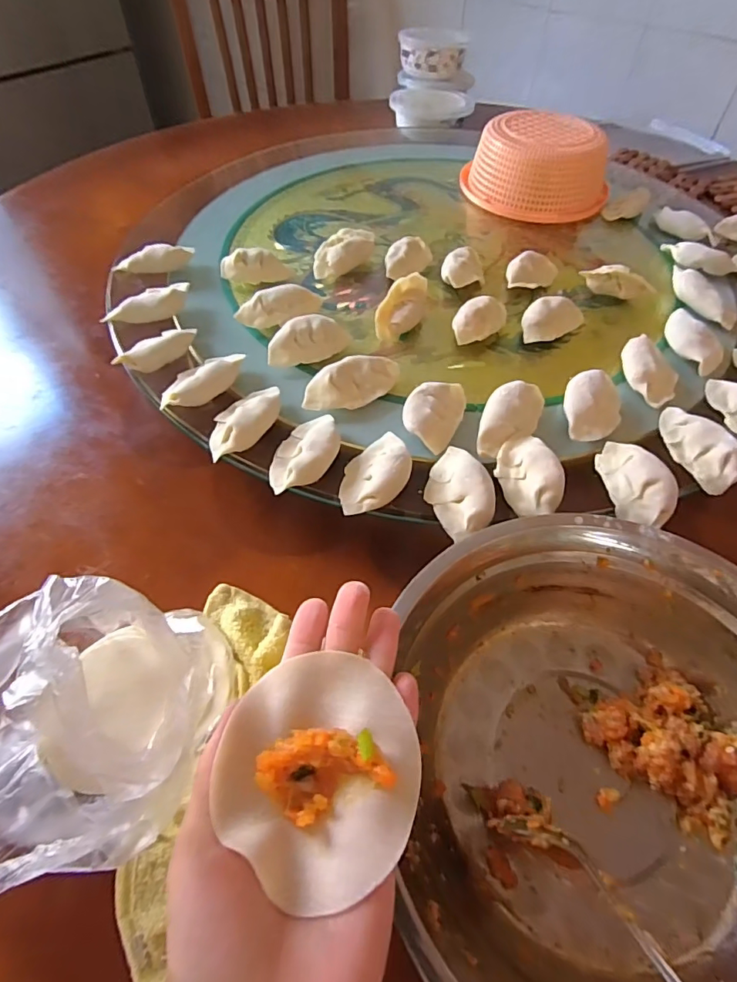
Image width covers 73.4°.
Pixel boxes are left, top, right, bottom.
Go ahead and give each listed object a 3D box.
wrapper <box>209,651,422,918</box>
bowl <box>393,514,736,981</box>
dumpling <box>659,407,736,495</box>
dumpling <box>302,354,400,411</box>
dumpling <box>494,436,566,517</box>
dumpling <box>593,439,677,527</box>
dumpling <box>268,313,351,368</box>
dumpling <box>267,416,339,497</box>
[{"bbox_3d":[-0.017,0.102,0.182,0.069,0.015,0.076,6,54,3],"label":"wrapper"},{"bbox_3d":[0.131,0.134,0.253,0.214,0.071,0.230,1,54,-1],"label":"bowl"},{"bbox_3d":[0.233,-0.033,0.350,0.034,0.020,0.069,-20,57,-15],"label":"dumpling"},{"bbox_3d":[-0.011,-0.084,0.378,0.080,0.020,0.031,-24,58,-18],"label":"dumpling"},{"bbox_3d":[0.106,-0.014,0.328,0.036,0.021,0.063,-5,54,-5],"label":"dumpling"},{"bbox_3d":[0.178,-0.009,0.328,0.033,0.022,0.065,-5,54,-5],"label":"dumpling"},{"bbox_3d":[-0.050,-0.122,0.405,0.066,0.029,0.029,-14,55,-11],"label":"dumpling"},{"bbox_3d":[-0.042,-0.029,0.335,0.039,0.017,0.067,16,55,10],"label":"dumpling"}]

